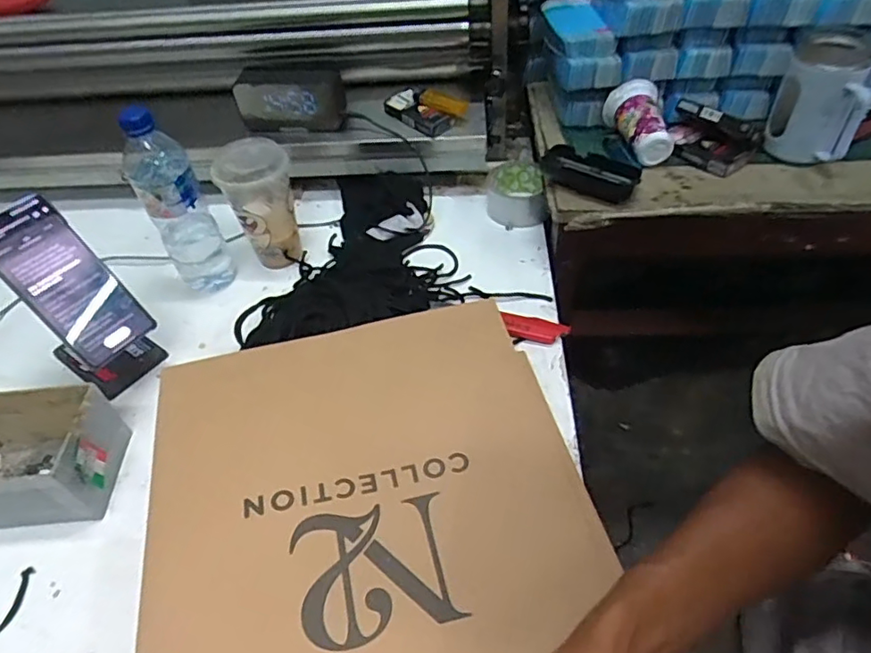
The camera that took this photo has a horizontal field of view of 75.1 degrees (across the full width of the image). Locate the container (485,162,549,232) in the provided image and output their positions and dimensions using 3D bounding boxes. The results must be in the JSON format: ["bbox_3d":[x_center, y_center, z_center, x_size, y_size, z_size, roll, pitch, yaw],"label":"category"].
[{"bbox_3d":[0.112,-0.180,0.779,0.080,0.044,0.087,0,48,5],"label":"container"}]

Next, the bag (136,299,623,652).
[{"bbox_3d":[-0.031,0.198,0.401,0.346,0.043,0.504,-10,48,-4],"label":"bag"}]

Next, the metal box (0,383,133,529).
[{"bbox_3d":[-0.376,0.121,0.520,0.155,0.077,0.102,-5,48,1],"label":"metal box"}]

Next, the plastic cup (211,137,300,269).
[{"bbox_3d":[-0.215,-0.156,0.710,0.081,0.145,0.094,-15,48,-8],"label":"plastic cup"}]

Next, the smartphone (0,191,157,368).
[{"bbox_3d":[-0.358,-0.043,0.548,0.015,0.166,0.074,-12,31,52],"label":"smartphone"}]

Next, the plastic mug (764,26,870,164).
[{"bbox_3d":[0.456,-0.272,0.659,0.099,0.116,0.106,20,53,21],"label":"plastic mug"}]

